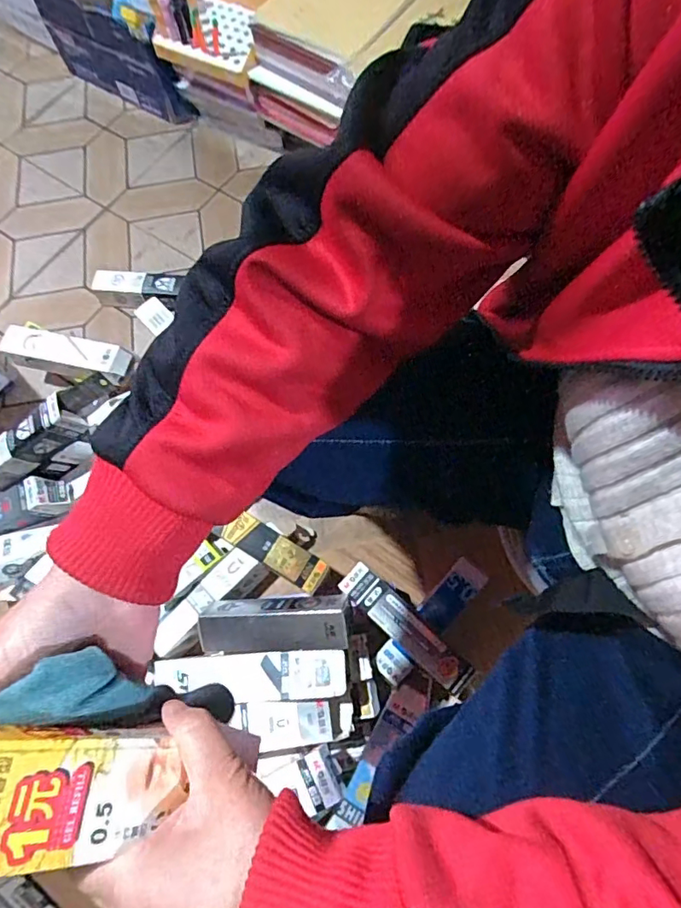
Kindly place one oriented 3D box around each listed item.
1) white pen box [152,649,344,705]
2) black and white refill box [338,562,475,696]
[{"bbox_3d":[-0.116,0.259,0.608,0.213,0.048,0.056,-3,70,2],"label":"white pen box"},{"bbox_3d":[0.076,0.202,0.614,0.178,0.019,0.040,40,77,15],"label":"black and white refill box"}]

